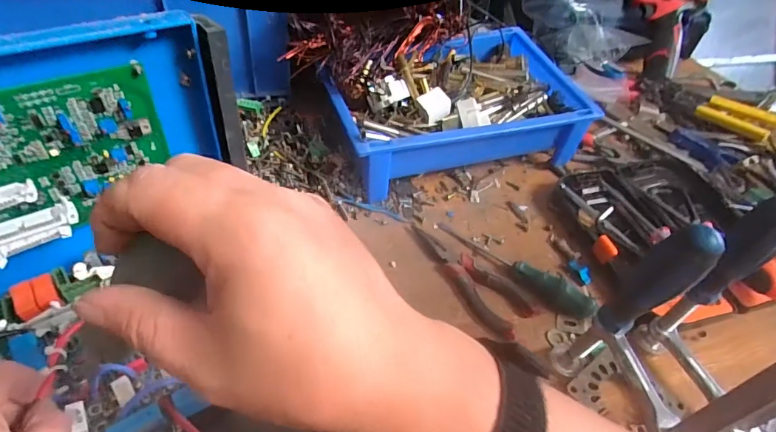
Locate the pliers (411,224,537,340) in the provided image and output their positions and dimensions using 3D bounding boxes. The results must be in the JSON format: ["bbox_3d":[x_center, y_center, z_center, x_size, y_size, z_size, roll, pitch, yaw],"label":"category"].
[{"bbox_3d":[0.077,0.061,0.456,0.050,0.013,0.146,-32,56,-33],"label":"pliers"}]

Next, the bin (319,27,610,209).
[{"bbox_3d":[0.075,-0.137,0.581,0.292,0.109,0.203,-11,47,-18],"label":"bin"}]

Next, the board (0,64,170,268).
[{"bbox_3d":[-0.266,-0.027,0.320,0.199,0.126,0.019,-28,54,-31],"label":"board"}]

